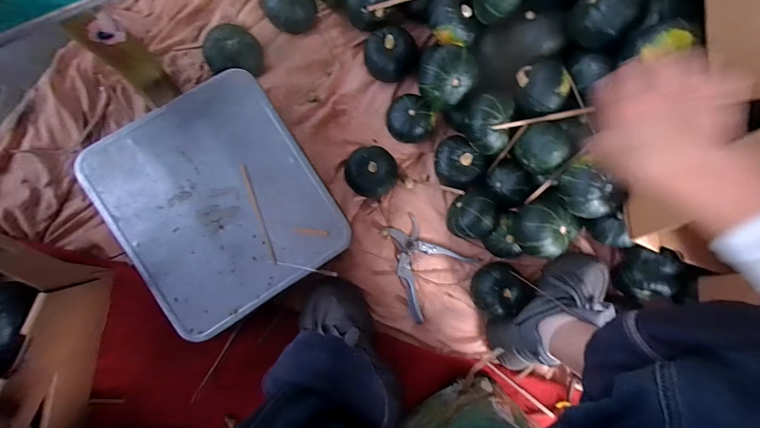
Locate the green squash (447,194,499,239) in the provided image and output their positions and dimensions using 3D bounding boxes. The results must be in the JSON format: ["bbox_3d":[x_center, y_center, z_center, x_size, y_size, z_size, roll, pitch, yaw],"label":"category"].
[{"bbox_3d":[0.163,0.009,0.616,0.075,0.081,0.072,0,87,-6],"label":"green squash"}]

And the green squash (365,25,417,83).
[{"bbox_3d":[0.019,-0.290,0.613,0.091,0.060,0.079,11,86,-5],"label":"green squash"}]

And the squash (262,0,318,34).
[{"bbox_3d":[-0.158,-0.370,0.595,0.077,0.054,0.075,0,87,-6],"label":"squash"}]

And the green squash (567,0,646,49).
[{"bbox_3d":[0.316,-0.283,0.473,0.077,0.065,0.076,0,87,-6],"label":"green squash"}]

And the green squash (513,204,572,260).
[{"bbox_3d":[0.274,0.028,0.569,0.084,0.071,0.088,4,86,-6],"label":"green squash"}]

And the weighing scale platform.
[{"bbox_3d":[-0.251,-0.021,0.522,0.304,0.024,0.336,-33,91,-7],"label":"weighing scale platform"}]

